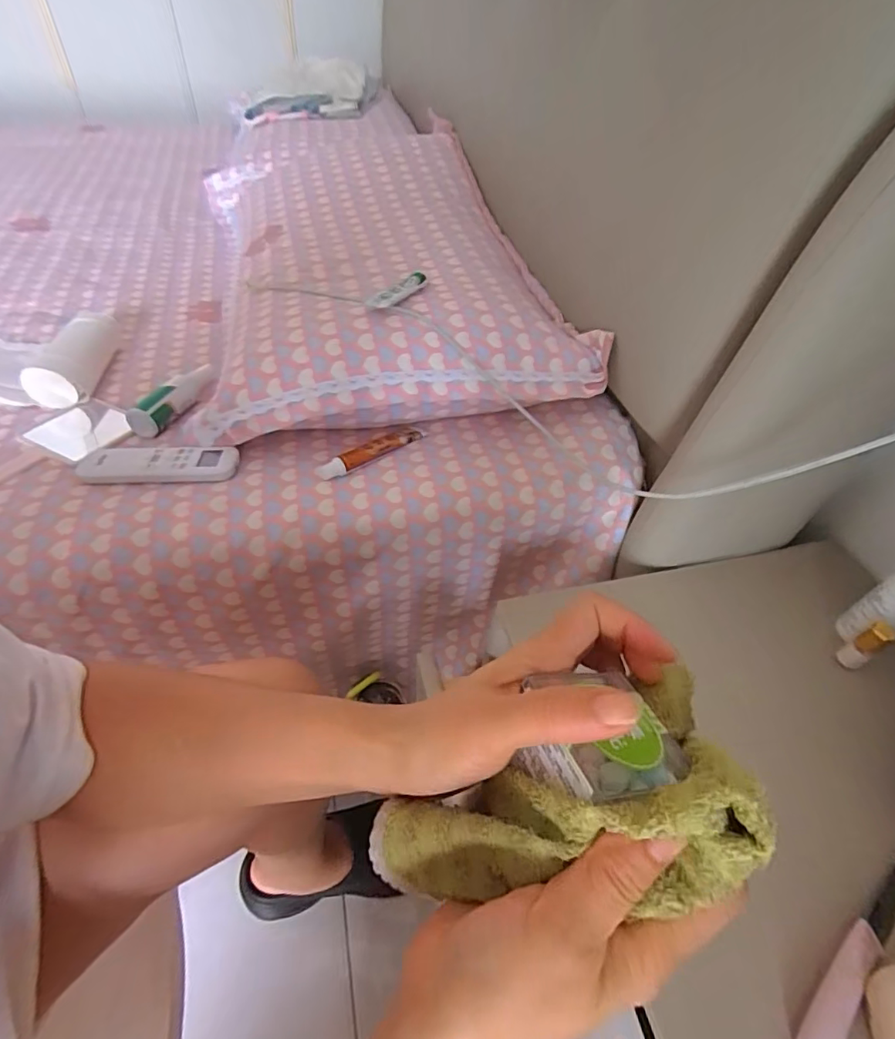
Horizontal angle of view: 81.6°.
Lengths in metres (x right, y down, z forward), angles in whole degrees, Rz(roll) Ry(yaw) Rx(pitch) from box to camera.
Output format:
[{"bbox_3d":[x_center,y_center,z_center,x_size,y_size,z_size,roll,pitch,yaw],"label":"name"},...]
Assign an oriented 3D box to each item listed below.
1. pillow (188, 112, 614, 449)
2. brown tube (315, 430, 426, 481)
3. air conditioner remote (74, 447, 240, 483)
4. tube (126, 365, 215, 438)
[{"bbox_3d":[-0.112,-0.369,0.716,0.421,0.120,0.682,-6,49,-11],"label":"pillow"},{"bbox_3d":[-0.074,-0.069,0.516,0.117,0.017,0.021,-26,56,-25],"label":"brown tube"},{"bbox_3d":[-0.279,-0.054,0.496,0.147,0.015,0.040,-1,49,-7],"label":"air conditioner remote"},{"bbox_3d":[-0.295,-0.137,0.570,0.030,0.033,0.120,20,50,12],"label":"tube"}]

